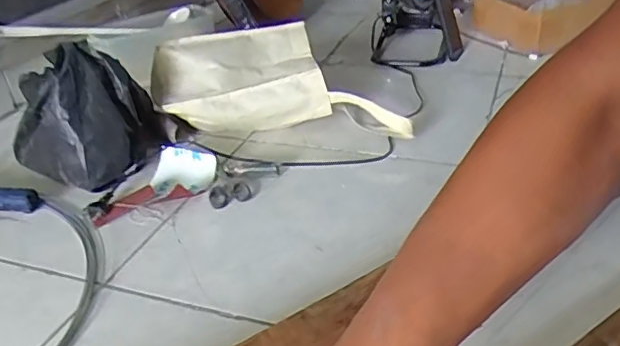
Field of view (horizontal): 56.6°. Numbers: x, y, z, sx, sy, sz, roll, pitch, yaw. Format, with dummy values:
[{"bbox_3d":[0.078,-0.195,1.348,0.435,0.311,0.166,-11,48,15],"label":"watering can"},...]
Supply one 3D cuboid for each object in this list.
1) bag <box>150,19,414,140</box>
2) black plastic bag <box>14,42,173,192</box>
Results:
[{"bbox_3d":[-0.055,-0.154,1.030,0.453,0.163,0.174,-2,31,8],"label":"bag"},{"bbox_3d":[-0.364,-0.082,0.902,0.241,0.198,0.129,-11,31,-10],"label":"black plastic bag"}]

